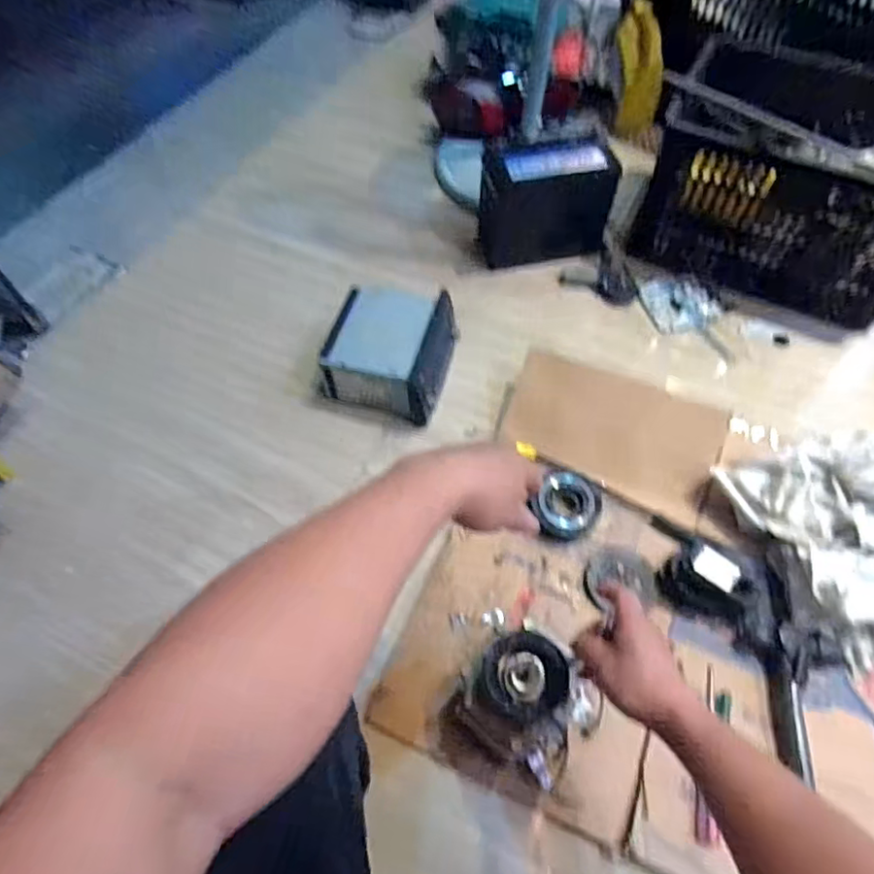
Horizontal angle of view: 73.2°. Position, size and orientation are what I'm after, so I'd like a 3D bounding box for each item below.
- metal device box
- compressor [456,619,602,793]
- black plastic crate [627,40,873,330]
[{"bbox_3d":[-0.080,-0.149,1.009,0.195,0.114,0.207,14,59,9],"label":"metal device box"},{"bbox_3d":[0.107,0.308,0.675,0.151,0.181,0.124,32,64,18],"label":"compressor"},{"bbox_3d":[0.662,-0.466,1.109,0.478,0.291,0.318,21,61,13],"label":"black plastic crate"}]

